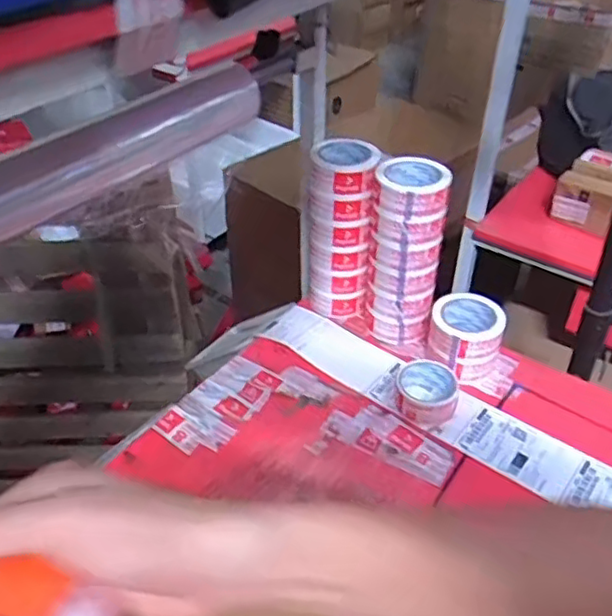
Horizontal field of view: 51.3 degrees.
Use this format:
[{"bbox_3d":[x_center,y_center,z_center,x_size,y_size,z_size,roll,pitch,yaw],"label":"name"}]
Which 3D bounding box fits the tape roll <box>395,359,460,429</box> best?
[{"bbox_3d":[0.177,0.125,0.940,0.088,0.041,0.096,-1,39,1],"label":"tape roll"}]

